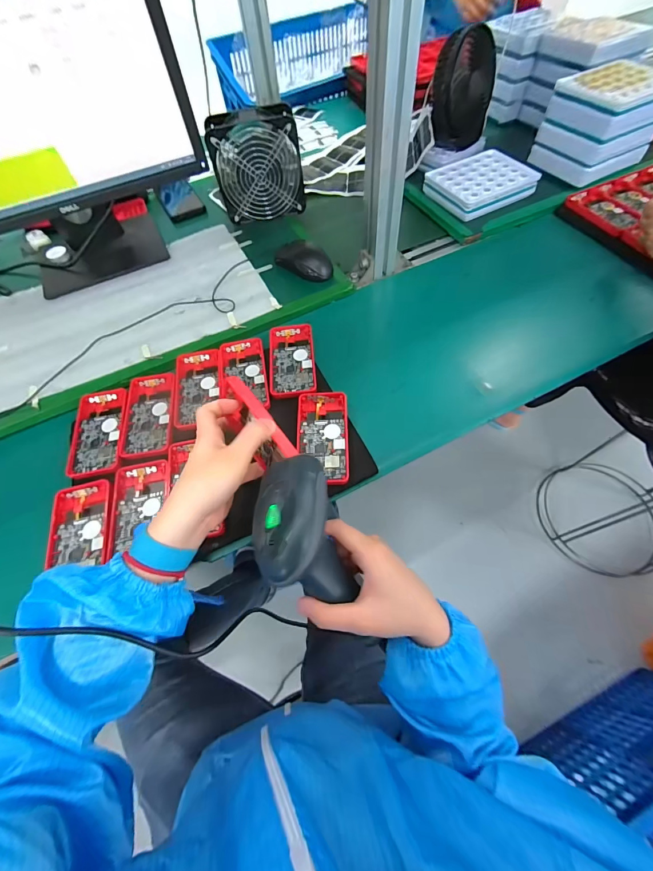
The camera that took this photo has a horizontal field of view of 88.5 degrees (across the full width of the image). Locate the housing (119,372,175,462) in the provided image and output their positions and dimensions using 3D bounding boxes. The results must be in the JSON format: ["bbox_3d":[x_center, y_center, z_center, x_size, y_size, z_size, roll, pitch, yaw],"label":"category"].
[{"bbox_3d":[-0.232,-0.029,0.442,0.063,0.014,0.126,-11,63,-1],"label":"housing"}]

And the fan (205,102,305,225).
[{"bbox_3d":[-0.118,-0.464,0.583,0.148,0.150,0.061,-13,40,-5],"label":"fan"}]

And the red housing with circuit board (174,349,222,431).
[{"bbox_3d":[-0.174,-0.067,0.456,0.062,0.011,0.128,-12,64,-1],"label":"red housing with circuit board"}]

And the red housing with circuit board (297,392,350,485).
[{"bbox_3d":[-0.005,0.000,0.407,0.061,0.012,0.121,-2,64,4],"label":"red housing with circuit board"}]

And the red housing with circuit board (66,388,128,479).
[{"bbox_3d":[-0.294,-0.007,0.435,0.062,0.017,0.129,-13,64,-2],"label":"red housing with circuit board"}]

